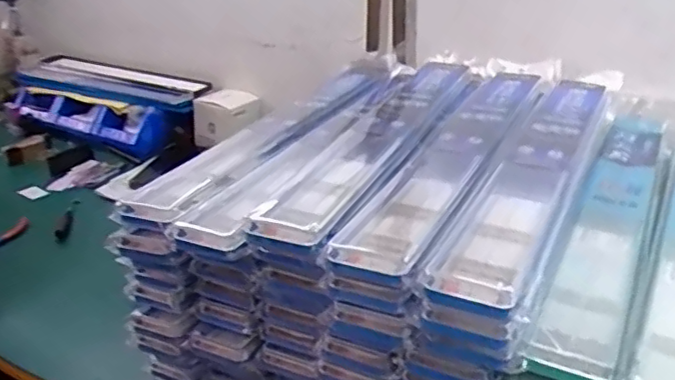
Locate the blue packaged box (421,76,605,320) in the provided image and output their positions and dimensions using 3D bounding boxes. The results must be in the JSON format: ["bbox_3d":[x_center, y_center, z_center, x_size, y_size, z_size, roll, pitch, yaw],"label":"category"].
[{"bbox_3d":[0.177,-0.026,0.546,0.062,0.024,0.449,12,29,25],"label":"blue packaged box"}]

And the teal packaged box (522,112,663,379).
[{"bbox_3d":[0.240,0.020,0.550,0.057,0.020,0.443,13,29,26],"label":"teal packaged box"}]

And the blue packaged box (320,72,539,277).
[{"bbox_3d":[0.109,-0.036,0.568,0.065,0.021,0.422,11,28,22],"label":"blue packaged box"}]

